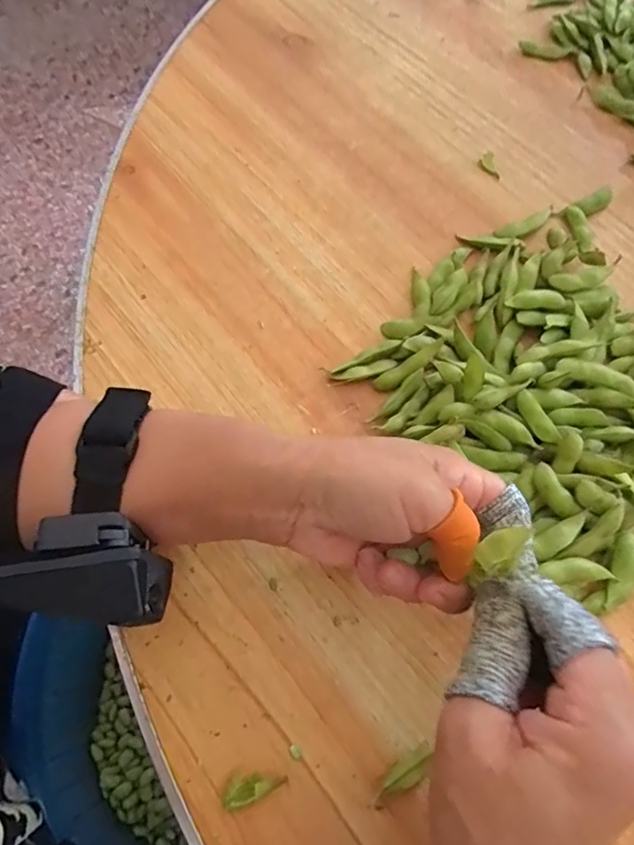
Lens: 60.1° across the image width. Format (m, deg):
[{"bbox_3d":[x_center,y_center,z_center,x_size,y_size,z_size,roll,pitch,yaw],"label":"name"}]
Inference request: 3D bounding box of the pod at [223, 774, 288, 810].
[{"bbox_3d":[-0.028,0.164,0.245,0.028,0.008,0.011,-9,67,-6],"label":"pod"}]

